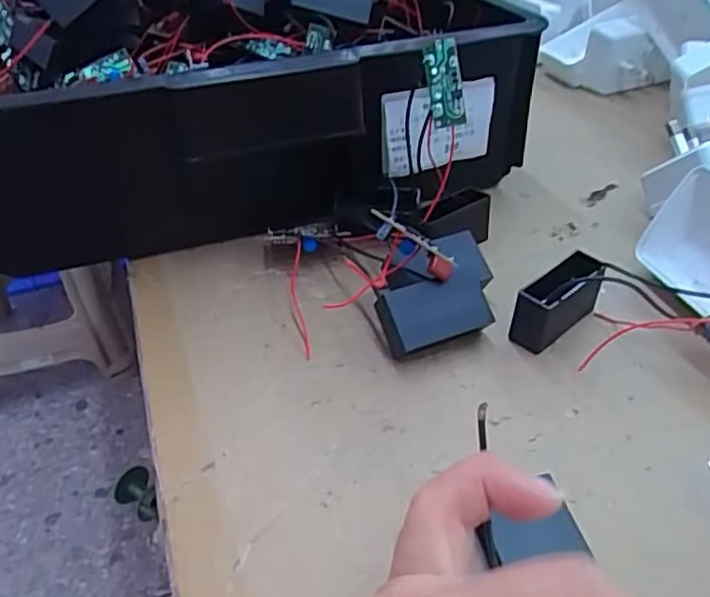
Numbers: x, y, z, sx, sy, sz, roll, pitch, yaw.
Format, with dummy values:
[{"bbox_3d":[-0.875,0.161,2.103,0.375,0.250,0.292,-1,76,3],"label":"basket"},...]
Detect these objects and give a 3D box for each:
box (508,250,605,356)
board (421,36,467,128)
[{"bbox_3d":[0.095,0.002,0.316,0.047,0.034,0.018,-28,42,-29],"label":"box"},{"bbox_3d":[0.044,-0.105,0.330,0.017,0.041,0.010,-9,0,-6],"label":"board"}]

